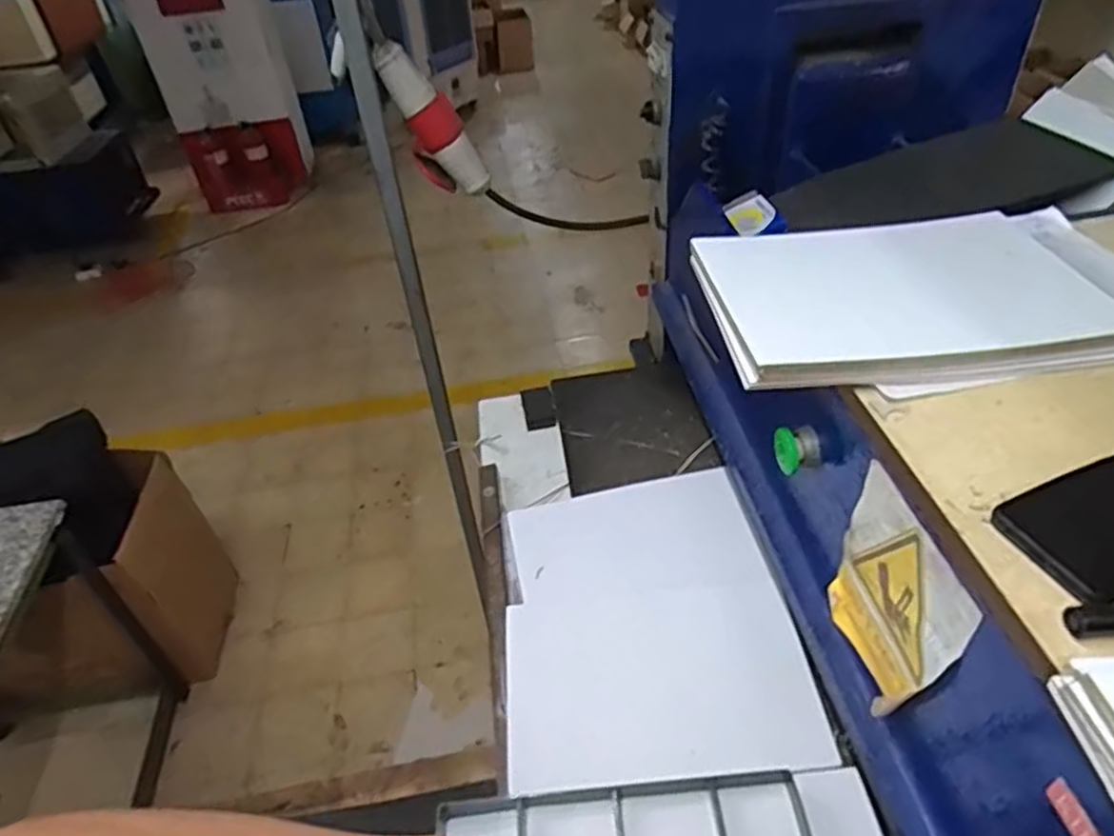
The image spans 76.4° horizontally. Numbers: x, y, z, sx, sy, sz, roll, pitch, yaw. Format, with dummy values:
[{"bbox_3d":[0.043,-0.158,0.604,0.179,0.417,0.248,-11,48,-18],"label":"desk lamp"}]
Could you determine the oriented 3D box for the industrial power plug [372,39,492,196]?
[{"bbox_3d":[-0.190,-0.419,1.026,0.091,0.239,0.085,-16,34,28],"label":"industrial power plug"}]

